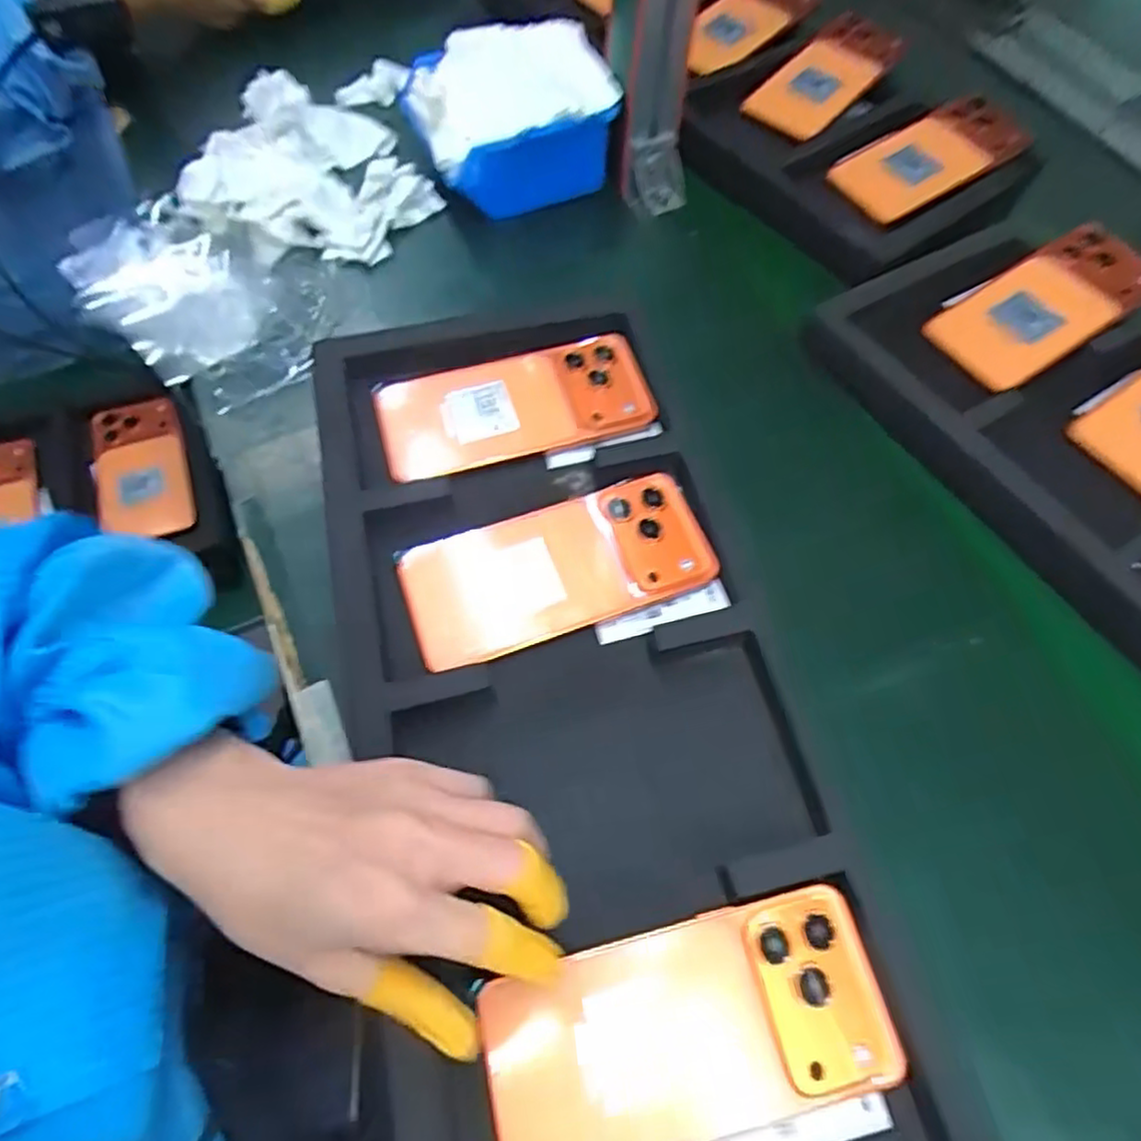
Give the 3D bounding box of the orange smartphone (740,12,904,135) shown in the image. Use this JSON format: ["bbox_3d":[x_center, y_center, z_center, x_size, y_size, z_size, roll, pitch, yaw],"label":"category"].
[{"bbox_3d":[0.214,-0.419,0.595,0.130,0.011,0.067,-44,86,-4],"label":"orange smartphone"}]

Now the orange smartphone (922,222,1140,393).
[{"bbox_3d":[0.329,-0.186,0.484,0.172,0.014,0.075,-31,69,-8],"label":"orange smartphone"}]

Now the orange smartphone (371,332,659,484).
[{"bbox_3d":[-0.035,-0.107,0.435,0.168,0.008,0.072,-14,64,-10],"label":"orange smartphone"}]

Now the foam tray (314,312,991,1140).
[{"bbox_3d":[-0.002,0.053,0.348,0.212,0.025,0.470,-12,63,-9],"label":"foam tray"}]

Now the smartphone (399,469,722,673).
[{"bbox_3d":[-0.006,-0.001,0.382,0.165,0.014,0.074,-16,64,-11],"label":"smartphone"}]

